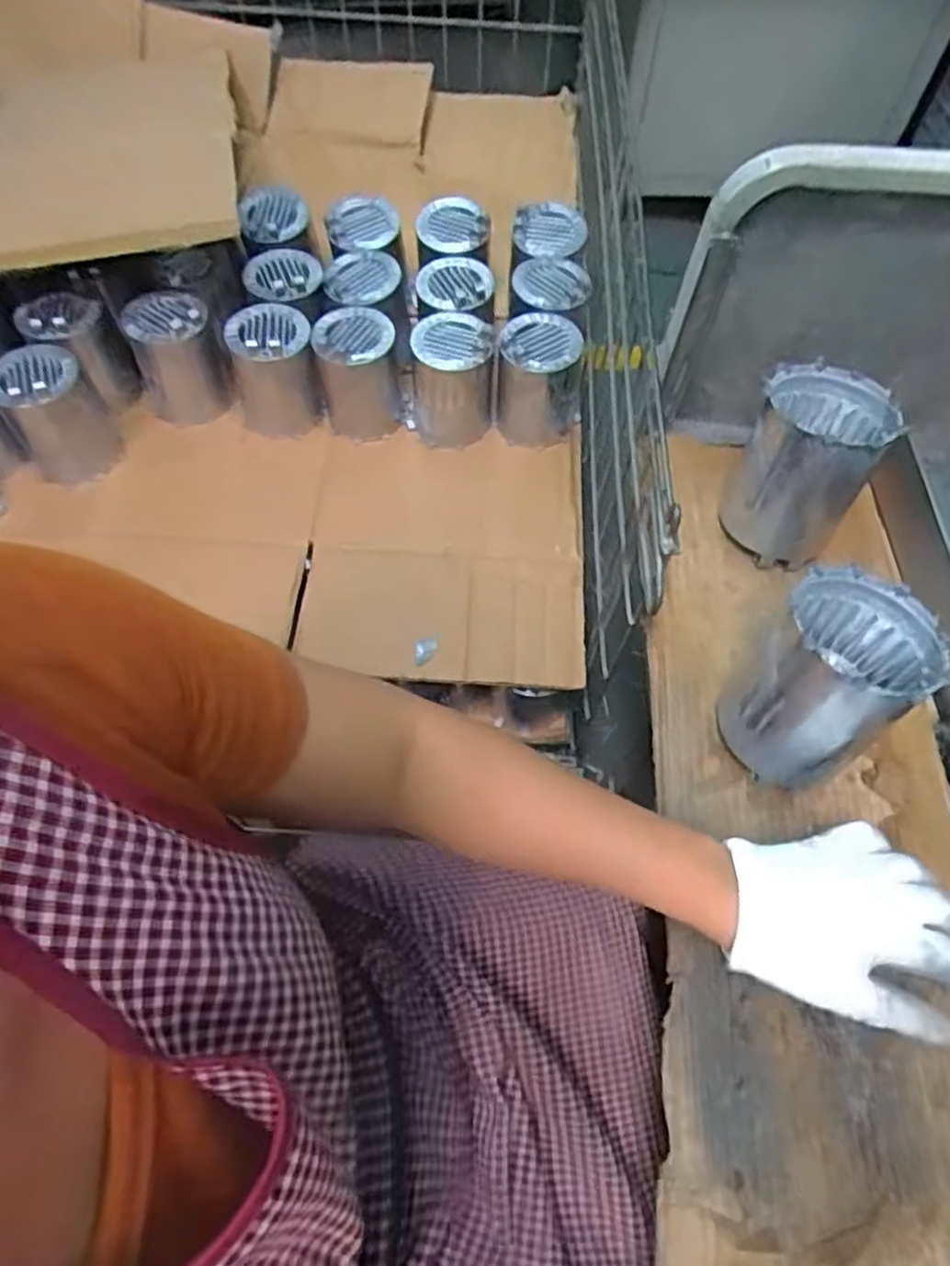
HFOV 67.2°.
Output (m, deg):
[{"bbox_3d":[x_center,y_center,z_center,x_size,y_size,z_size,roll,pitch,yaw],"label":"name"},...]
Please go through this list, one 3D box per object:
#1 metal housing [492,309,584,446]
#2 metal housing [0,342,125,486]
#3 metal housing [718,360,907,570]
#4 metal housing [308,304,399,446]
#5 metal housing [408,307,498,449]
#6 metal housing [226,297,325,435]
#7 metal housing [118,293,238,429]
[{"bbox_3d":[0.071,-0.282,0.794,0.090,0.115,0.081,4,62,1],"label":"metal housing"},{"bbox_3d":[-0.437,-0.228,0.748,0.088,0.112,0.088,-25,65,-14],"label":"metal housing"},{"bbox_3d":[0.248,-0.128,0.547,0.091,0.120,0.109,34,66,16],"label":"metal housing"},{"bbox_3d":[-0.130,-0.288,0.806,0.081,0.125,0.093,-7,62,-5],"label":"metal housing"},{"bbox_3d":[-0.031,-0.282,0.797,0.097,0.117,0.086,-2,62,-2],"label":"metal housing"},{"bbox_3d":[-0.224,-0.285,0.804,0.093,0.136,0.084,-14,63,-8],"label":"metal housing"},{"bbox_3d":[-0.325,-0.296,0.789,0.094,0.110,0.109,-21,64,-12],"label":"metal housing"}]

